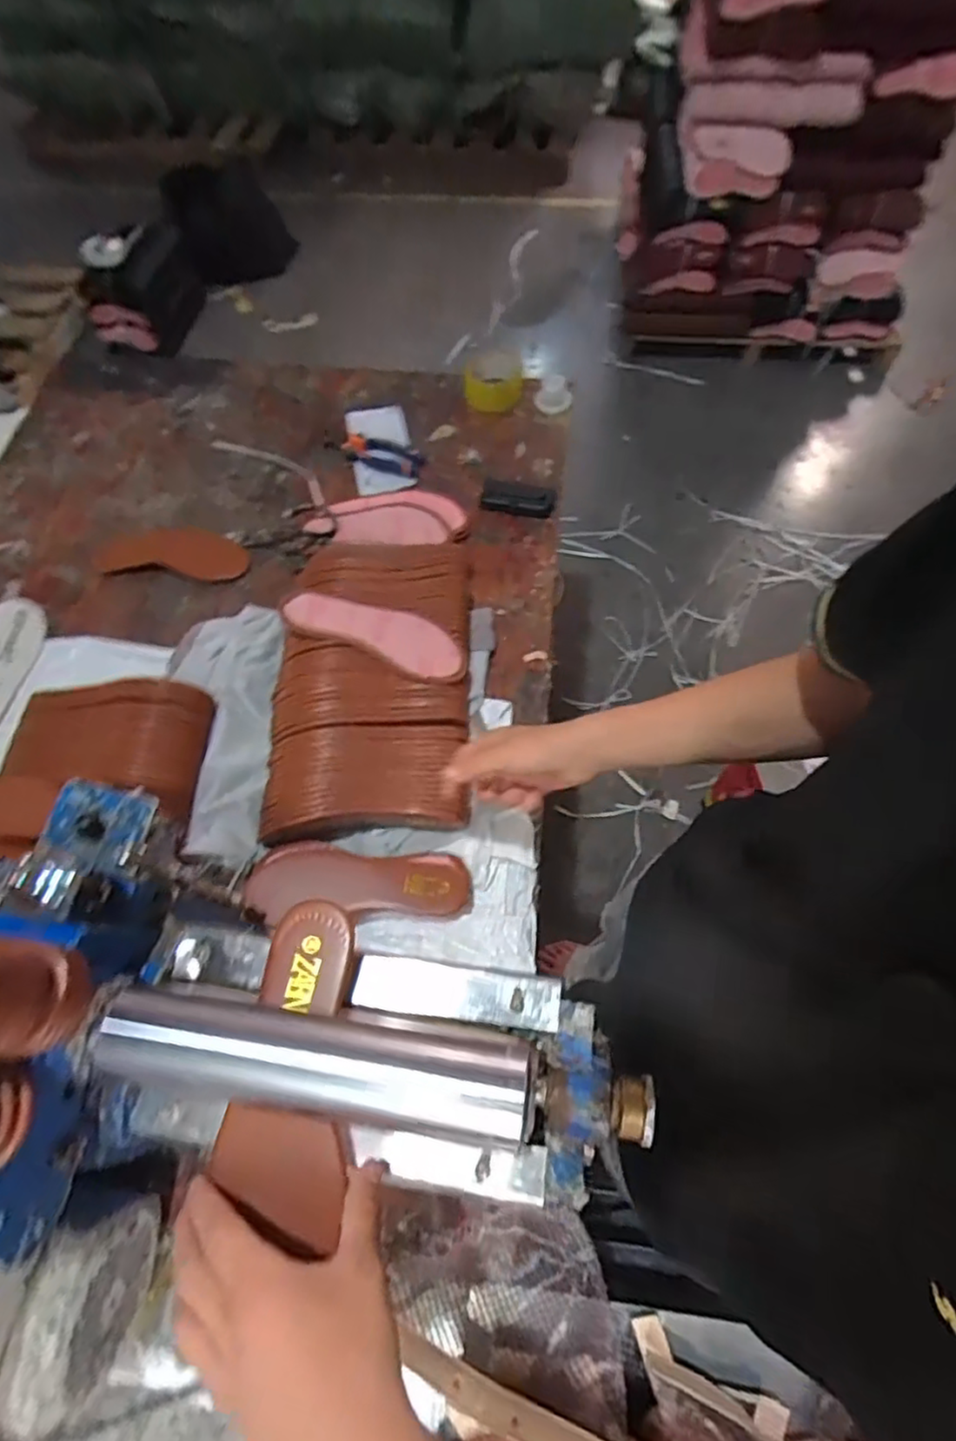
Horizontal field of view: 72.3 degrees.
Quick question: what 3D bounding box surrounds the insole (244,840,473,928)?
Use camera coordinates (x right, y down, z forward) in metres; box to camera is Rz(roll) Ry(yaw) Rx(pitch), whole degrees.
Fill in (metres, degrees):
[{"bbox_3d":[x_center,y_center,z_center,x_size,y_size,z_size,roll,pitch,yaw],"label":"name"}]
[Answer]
[{"bbox_3d":[-0.122,0.169,0.693,0.227,0.025,0.081,-1,66,-7],"label":"insole"}]

